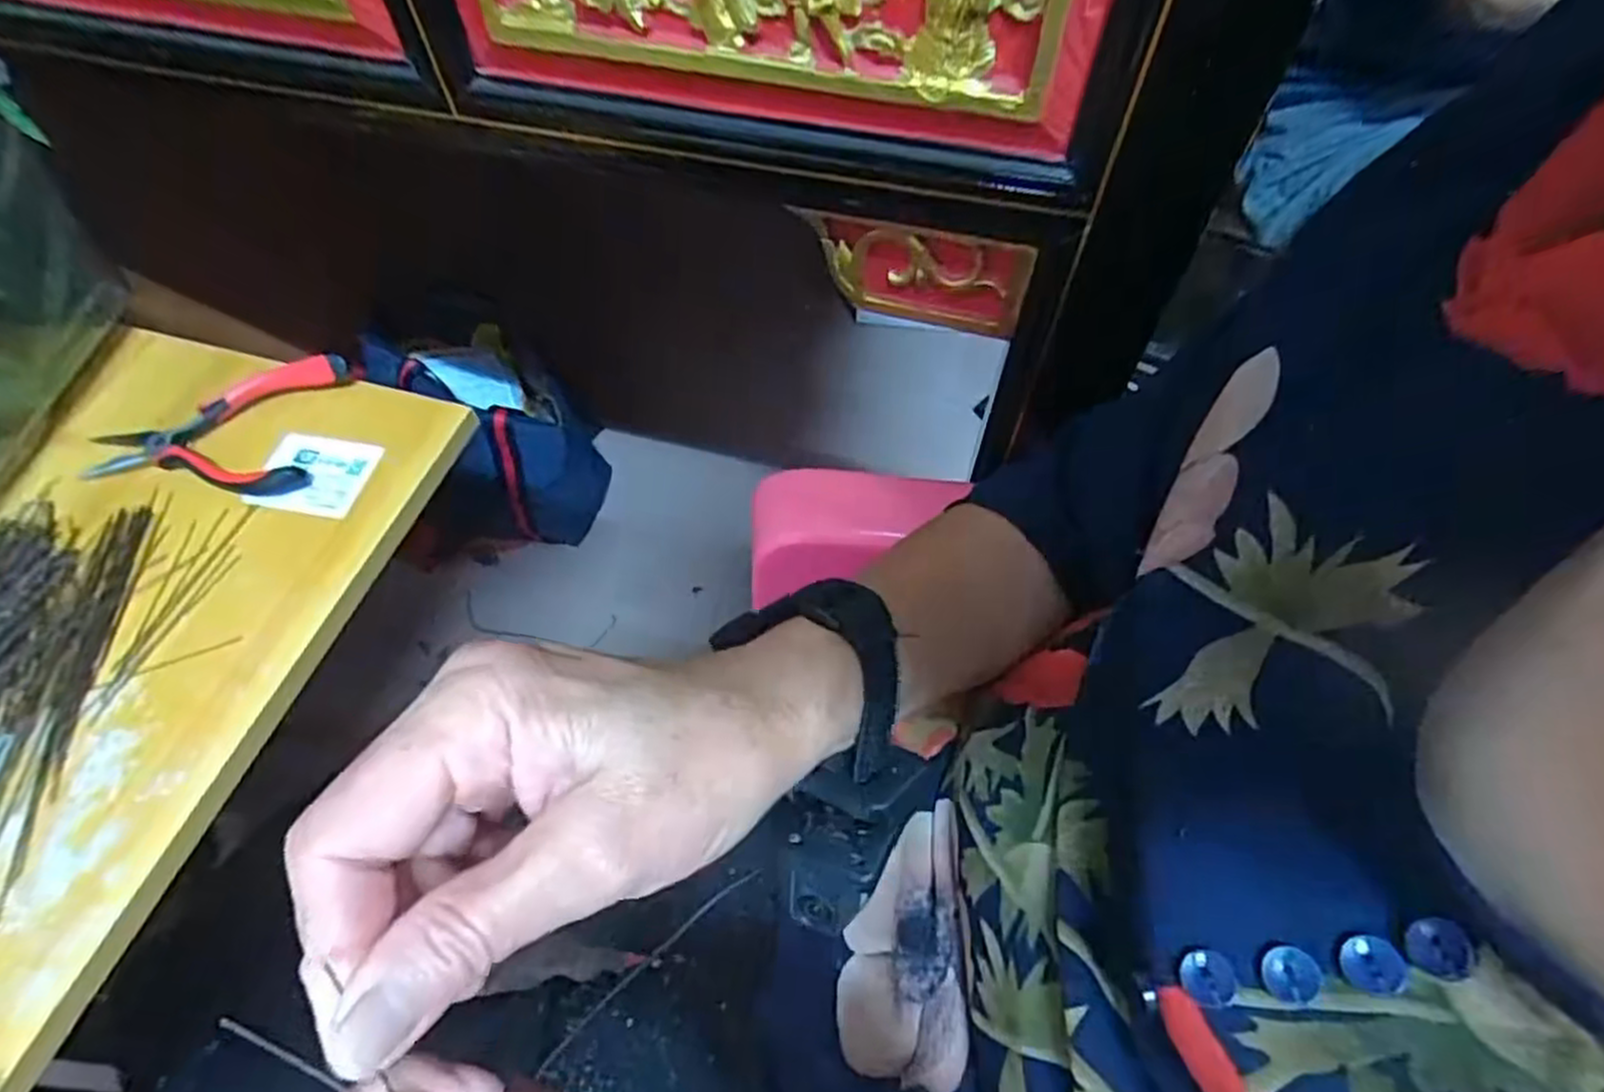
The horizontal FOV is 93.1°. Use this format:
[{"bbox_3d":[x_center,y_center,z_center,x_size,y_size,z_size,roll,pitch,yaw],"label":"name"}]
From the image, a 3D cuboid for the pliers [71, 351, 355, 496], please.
[{"bbox_3d":[-0.324,-0.073,0.425,0.120,0.018,0.087,7,58,4],"label":"pliers"}]

